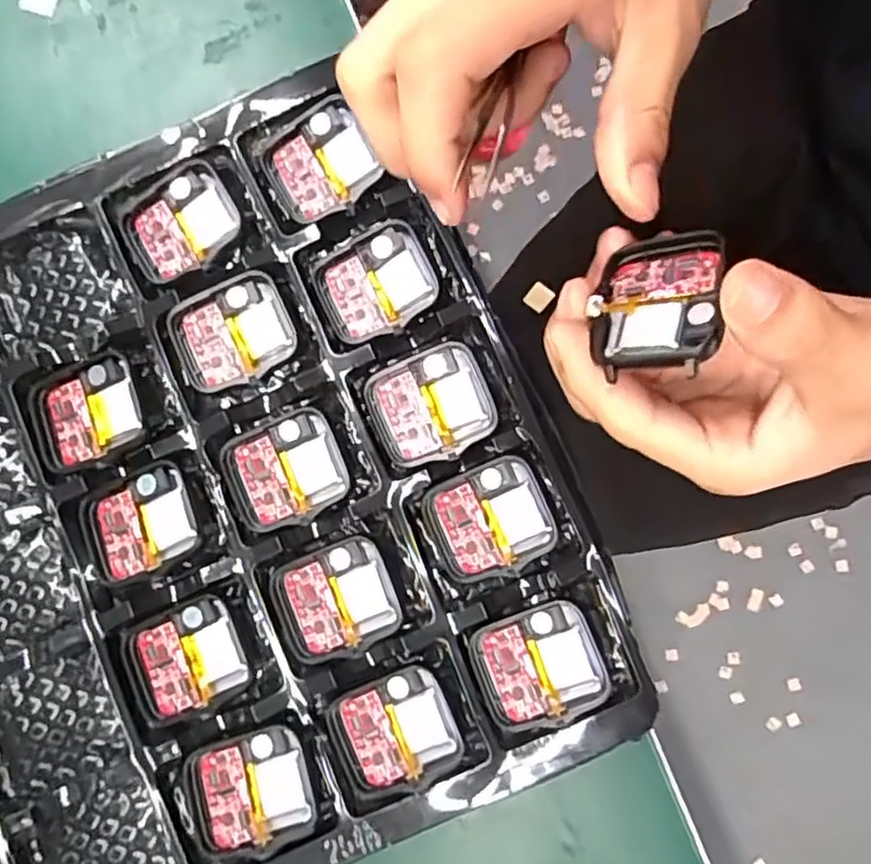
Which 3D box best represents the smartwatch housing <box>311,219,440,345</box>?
[{"bbox_3d":[-0.022,-0.054,0.251,0.041,0.010,0.038,-24,84,1],"label":"smartwatch housing"}]

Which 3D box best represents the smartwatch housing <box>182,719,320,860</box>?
[{"bbox_3d":[-0.064,0.123,0.233,0.043,0.006,0.038,-20,84,1],"label":"smartwatch housing"}]

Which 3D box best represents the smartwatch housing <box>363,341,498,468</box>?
[{"bbox_3d":[-0.002,-0.010,0.243,0.043,0.008,0.037,-19,84,1],"label":"smartwatch housing"}]

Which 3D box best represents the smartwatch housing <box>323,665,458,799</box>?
[{"bbox_3d":[-0.015,0.103,0.235,0.041,0.010,0.036,-23,84,1],"label":"smartwatch housing"}]

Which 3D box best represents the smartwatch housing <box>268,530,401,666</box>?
[{"bbox_3d":[-0.036,0.059,0.240,0.042,0.006,0.038,-21,84,1],"label":"smartwatch housing"}]

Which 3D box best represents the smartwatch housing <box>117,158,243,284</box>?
[{"bbox_3d":[-0.094,-0.077,0.253,0.042,0.008,0.038,-31,84,0],"label":"smartwatch housing"}]

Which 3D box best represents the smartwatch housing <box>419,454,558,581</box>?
[{"bbox_3d":[0.018,0.031,0.242,0.042,0.013,0.036,-24,84,1],"label":"smartwatch housing"}]

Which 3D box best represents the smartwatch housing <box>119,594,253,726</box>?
[{"bbox_3d":[-0.089,0.080,0.240,0.042,0.005,0.036,-22,84,1],"label":"smartwatch housing"}]

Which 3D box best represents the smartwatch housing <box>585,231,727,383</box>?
[{"bbox_3d":[0.065,-0.038,0.199,0.035,0.007,0.043,-3,62,39],"label":"smartwatch housing"}]

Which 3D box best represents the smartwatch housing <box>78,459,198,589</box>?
[{"bbox_3d":[-0.106,0.033,0.244,0.041,0.005,0.036,-24,84,1],"label":"smartwatch housing"}]

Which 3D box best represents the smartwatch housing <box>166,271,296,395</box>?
[{"bbox_3d":[-0.074,-0.036,0.249,0.042,0.006,0.035,-26,84,0],"label":"smartwatch housing"}]

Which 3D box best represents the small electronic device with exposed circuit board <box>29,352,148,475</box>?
[{"bbox_3d":[-0.126,-0.007,0.248,0.040,0.009,0.037,-21,84,1],"label":"small electronic device with exposed circuit board"}]

